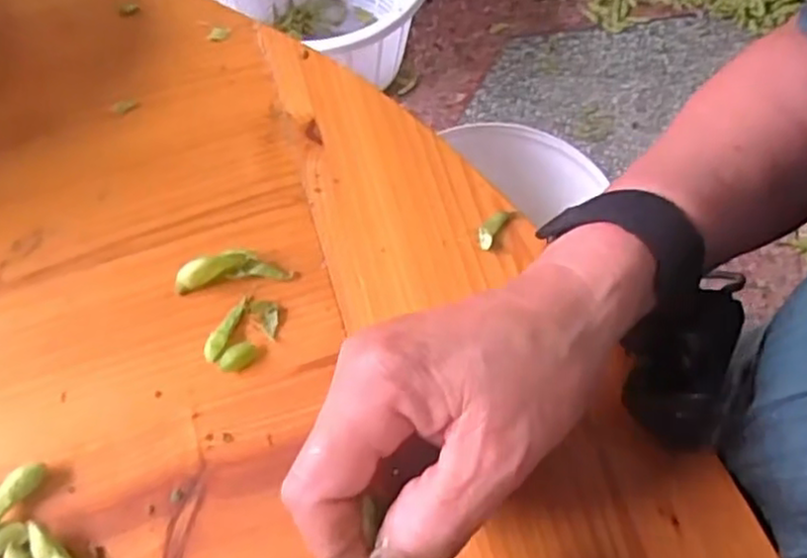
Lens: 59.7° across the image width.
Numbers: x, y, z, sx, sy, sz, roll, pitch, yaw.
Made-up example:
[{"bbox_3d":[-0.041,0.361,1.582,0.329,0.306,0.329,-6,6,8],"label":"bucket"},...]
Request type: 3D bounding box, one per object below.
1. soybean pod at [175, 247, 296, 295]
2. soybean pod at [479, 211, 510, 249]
[{"bbox_3d":[-0.080,-0.005,0.329,0.054,0.014,0.014,-8,65,-1],"label":"soybean pod"},{"bbox_3d":[0.043,-0.025,0.340,0.008,0.004,0.023,28,69,14],"label":"soybean pod"}]

